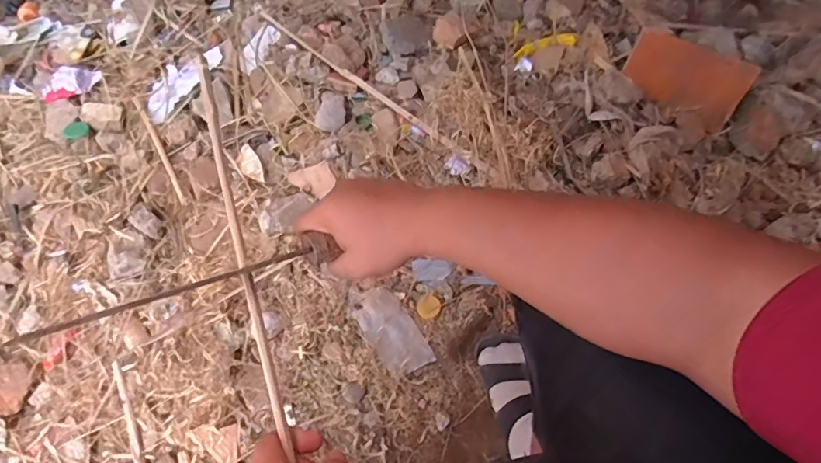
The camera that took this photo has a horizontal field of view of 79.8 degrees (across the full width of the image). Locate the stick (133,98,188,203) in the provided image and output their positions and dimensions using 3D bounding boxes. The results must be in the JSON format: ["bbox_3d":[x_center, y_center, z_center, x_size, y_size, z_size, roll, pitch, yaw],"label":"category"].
[{"bbox_3d":[-0.459,-0.153,0.896,0.014,0.004,0.264,-30,69,-11],"label":"stick"}]

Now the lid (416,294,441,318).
[{"bbox_3d":[0.030,0.123,0.806,0.038,0.009,0.037,-1,65,2],"label":"lid"}]

